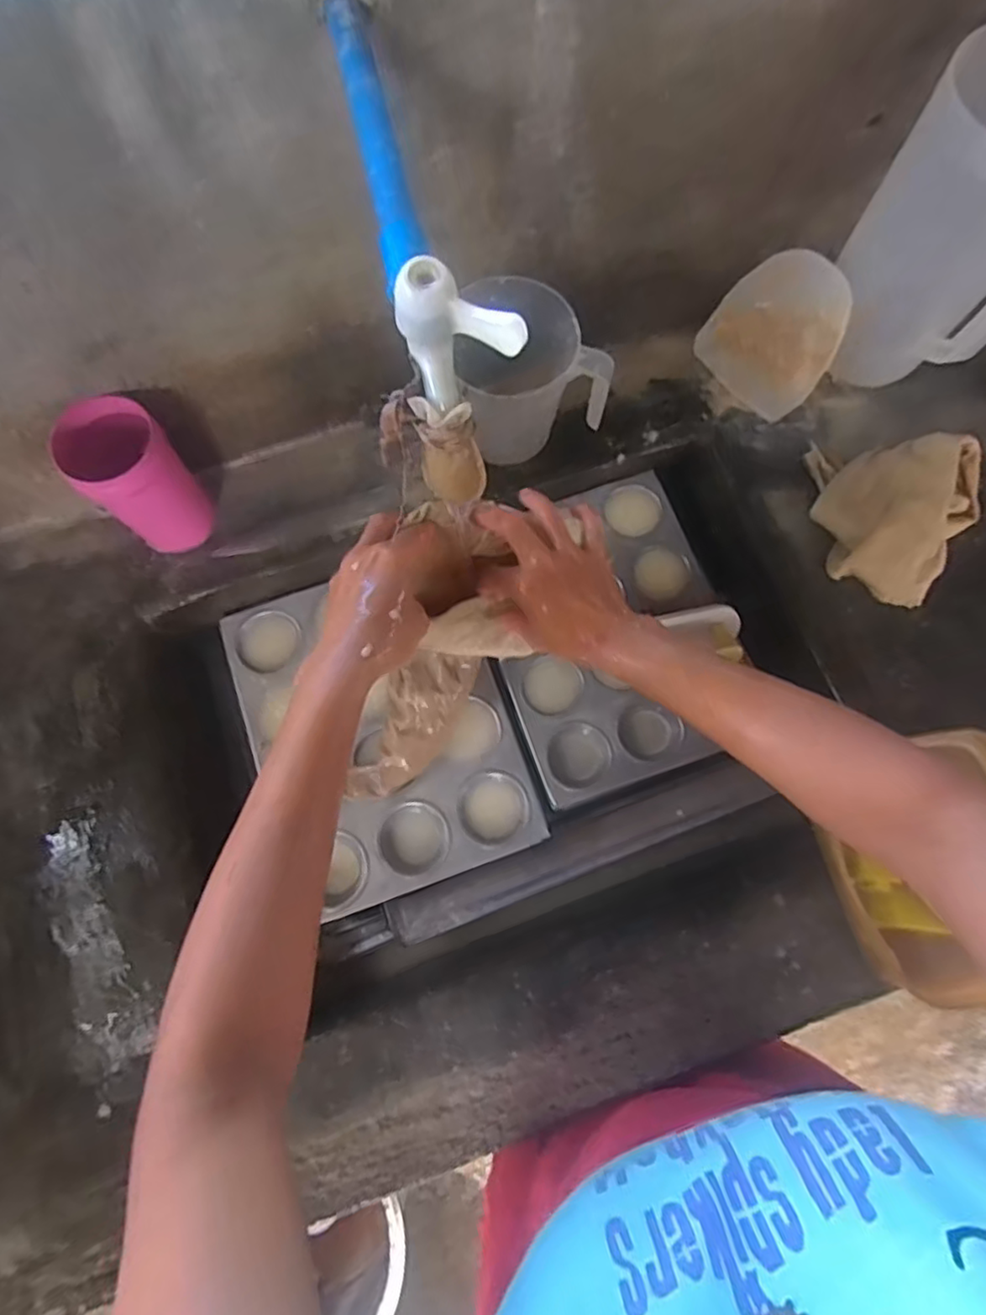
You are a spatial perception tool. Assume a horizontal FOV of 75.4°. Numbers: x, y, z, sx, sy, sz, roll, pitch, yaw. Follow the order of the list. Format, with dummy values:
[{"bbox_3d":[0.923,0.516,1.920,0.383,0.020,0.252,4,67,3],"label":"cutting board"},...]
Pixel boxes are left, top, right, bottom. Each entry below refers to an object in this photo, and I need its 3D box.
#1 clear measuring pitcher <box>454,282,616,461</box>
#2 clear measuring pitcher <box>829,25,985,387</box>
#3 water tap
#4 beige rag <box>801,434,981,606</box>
[{"bbox_3d":[0.031,-0.277,0.635,0.129,0.137,0.112,-13,75,-3],"label":"clear measuring pitcher"},{"bbox_3d":[0.421,-0.387,0.599,0.155,0.256,0.155,30,77,8],"label":"clear measuring pitcher"},{"bbox_3d":[-0.017,-0.144,0.301,0.066,0.058,0.033,41,79,10],"label":"water tap"},{"bbox_3d":[0.404,-0.139,0.625,0.148,0.075,0.156,5,75,1],"label":"beige rag"}]

